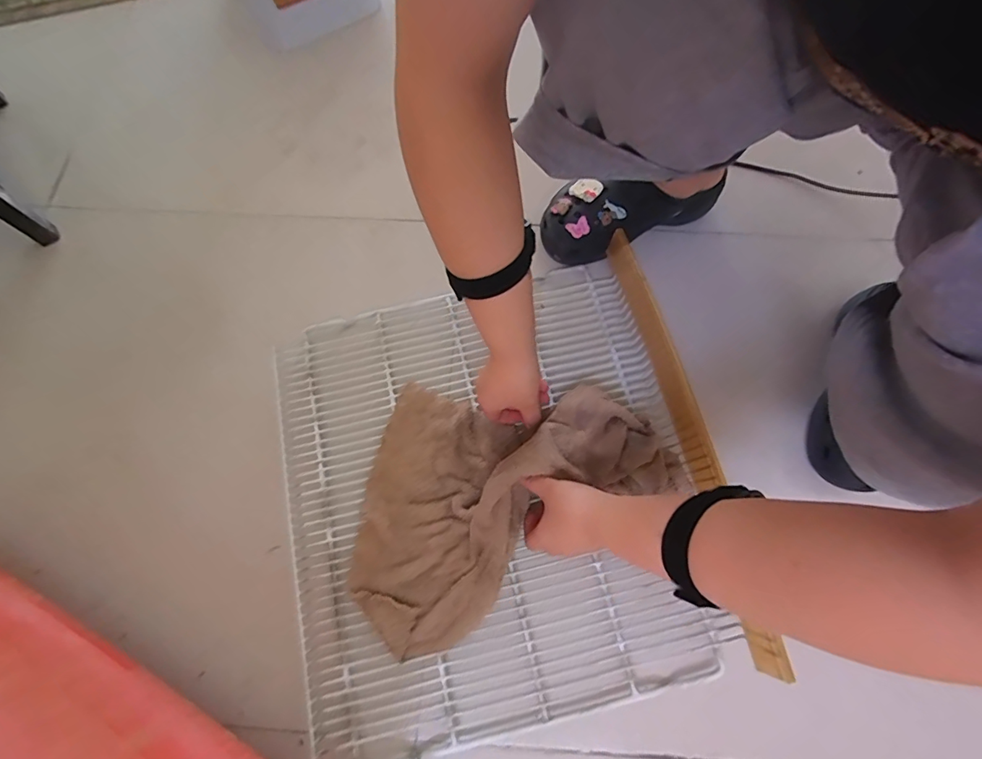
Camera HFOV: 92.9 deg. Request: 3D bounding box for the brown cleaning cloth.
[{"bbox_3d":[-0.004,0.091,0.486,0.345,0.065,0.237,-32,73,-9],"label":"brown cleaning cloth"}]

